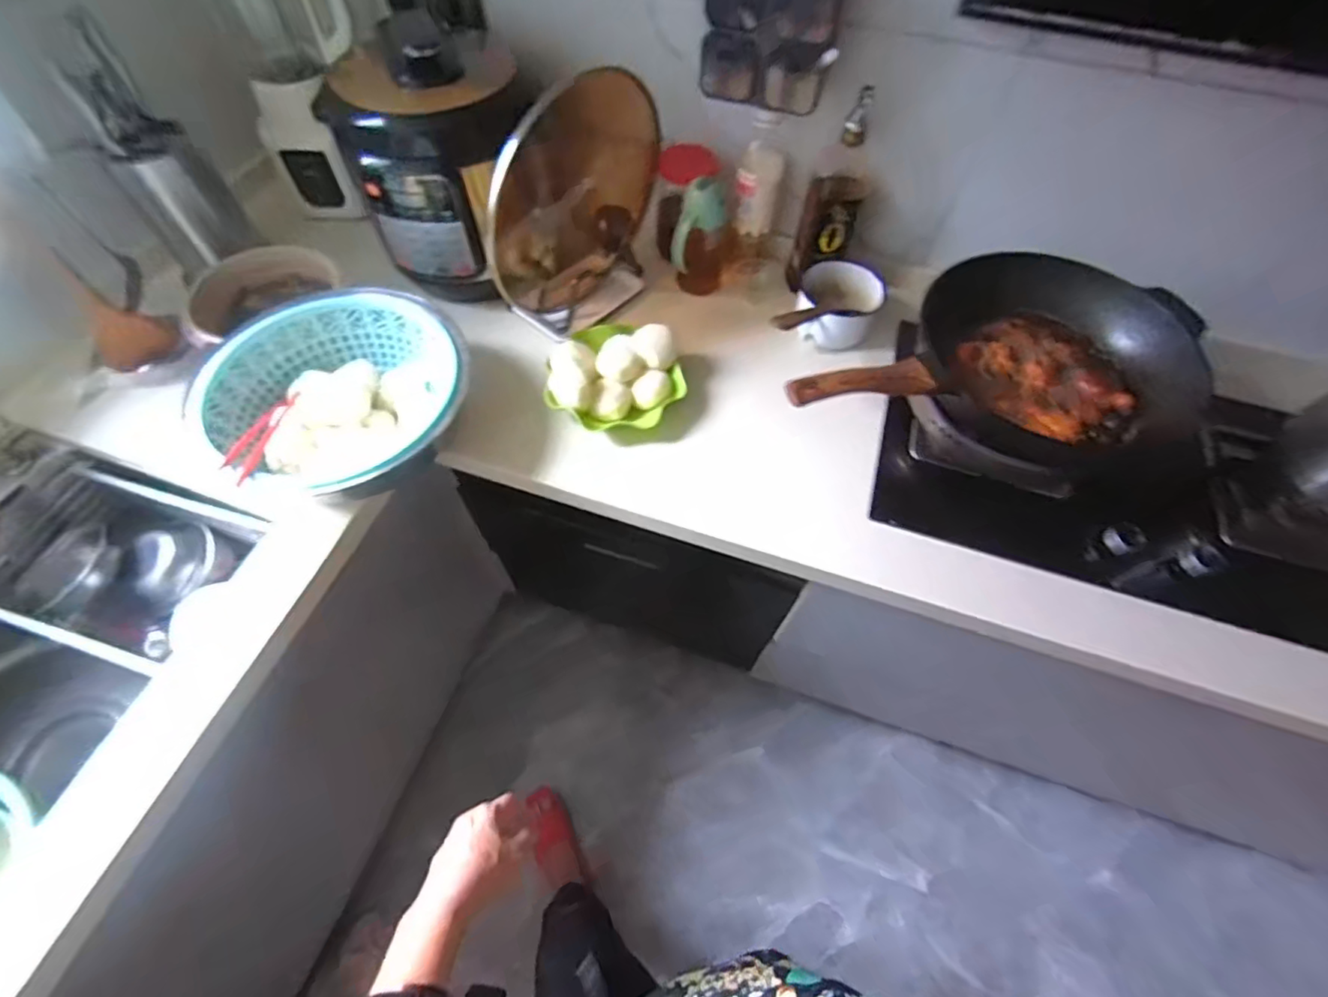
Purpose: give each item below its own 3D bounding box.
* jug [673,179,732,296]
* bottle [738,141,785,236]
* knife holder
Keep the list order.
[{"bbox_3d":[0.064,-0.436,0.937,0.080,0.185,0.096,10,59,5],"label":"jug"},{"bbox_3d":[0.151,-0.503,0.923,0.074,0.124,0.052,10,59,5],"label":"bottle"},{"bbox_3d":[-0.754,-0.501,0.828,0.100,0.264,0.130,33,64,17],"label":"knife holder"}]

